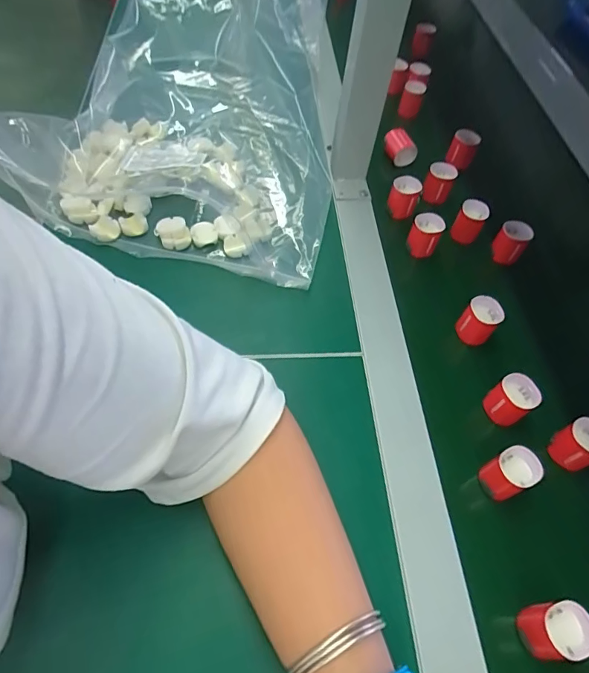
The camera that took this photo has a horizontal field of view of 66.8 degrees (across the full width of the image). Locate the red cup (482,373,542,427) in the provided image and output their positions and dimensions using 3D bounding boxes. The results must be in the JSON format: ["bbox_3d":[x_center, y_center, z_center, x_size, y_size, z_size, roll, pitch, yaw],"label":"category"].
[{"bbox_3d":[0.177,0.051,0.363,0.033,0.031,0.031,2,56,-3],"label":"red cup"}]

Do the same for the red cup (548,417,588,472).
[{"bbox_3d":[0.220,0.083,0.343,0.032,0.029,0.030,2,56,-3],"label":"red cup"}]

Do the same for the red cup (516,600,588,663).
[{"bbox_3d":[0.161,0.181,0.275,0.033,0.028,0.029,-5,56,-7],"label":"red cup"}]

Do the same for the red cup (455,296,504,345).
[{"bbox_3d":[0.168,-0.014,0.405,0.036,0.029,0.030,-38,66,-25],"label":"red cup"}]

